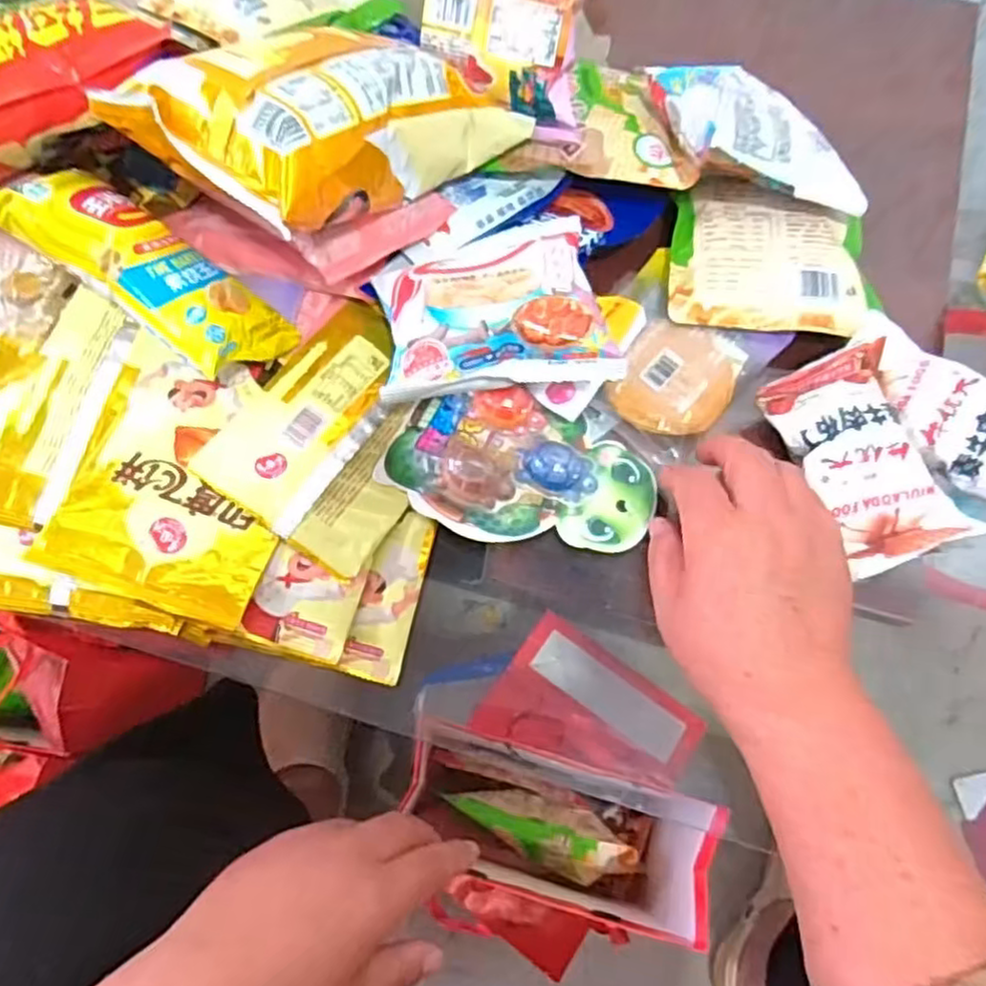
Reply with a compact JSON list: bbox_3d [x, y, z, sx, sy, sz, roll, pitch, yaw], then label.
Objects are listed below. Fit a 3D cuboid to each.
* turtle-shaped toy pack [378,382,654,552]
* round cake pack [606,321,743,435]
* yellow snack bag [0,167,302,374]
[{"bbox_3d":[0.017,-0.013,0.397,0.149,0.028,0.082,13,71,4],"label":"turtle-shaped toy pack"},{"bbox_3d":[0.110,-0.069,0.413,0.064,0.013,0.072,25,73,8],"label":"round cake pack"},{"bbox_3d":[-0.181,-0.114,0.364,0.150,0.039,0.055,33,73,-9],"label":"yellow snack bag"}]

